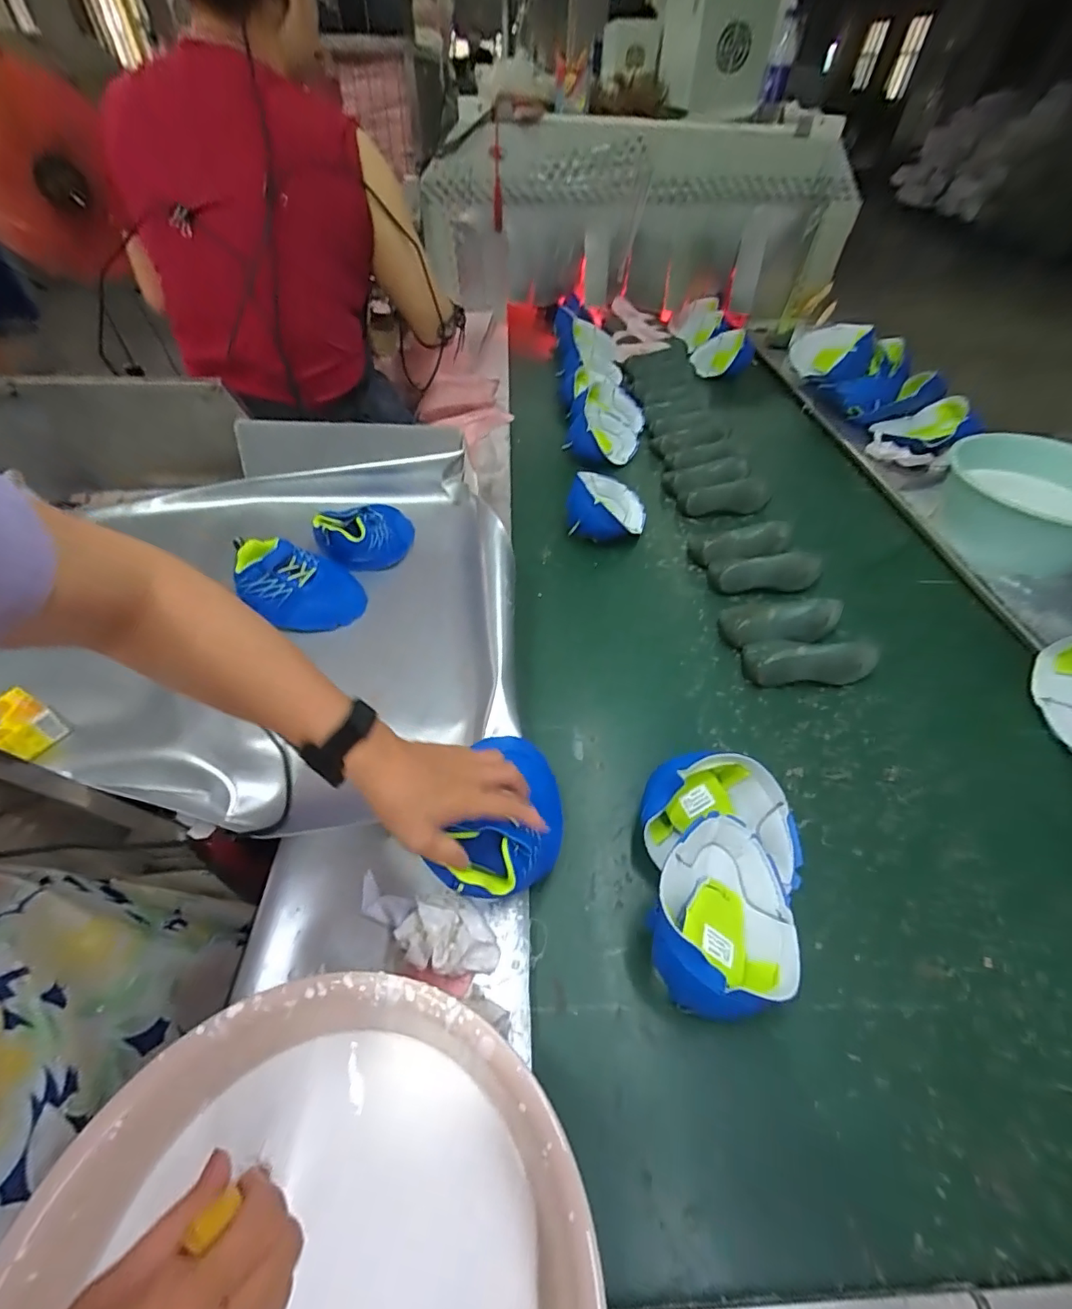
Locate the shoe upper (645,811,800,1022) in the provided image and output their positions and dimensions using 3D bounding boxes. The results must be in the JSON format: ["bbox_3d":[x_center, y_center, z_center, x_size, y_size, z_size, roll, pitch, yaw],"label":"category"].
[{"bbox_3d":[0.179,0.241,0.489,0.131,0.096,0.176,22,51,16],"label":"shoe upper"}]

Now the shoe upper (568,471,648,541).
[{"bbox_3d":[0.133,-0.273,0.962,0.132,0.087,0.168,15,49,11],"label":"shoe upper"}]

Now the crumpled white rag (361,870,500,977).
[{"bbox_3d":[-0.103,0.243,0.467,0.139,0.044,0.066,10,49,7],"label":"crumpled white rag"}]

